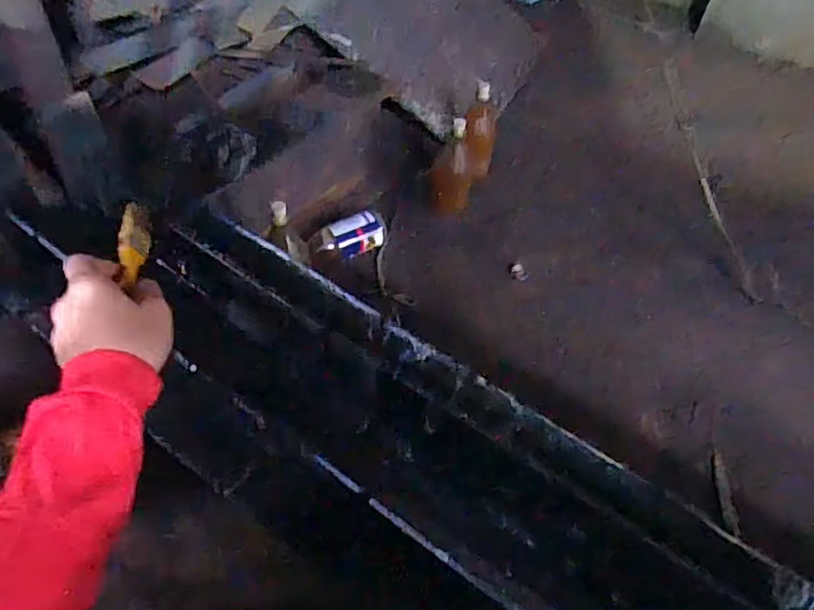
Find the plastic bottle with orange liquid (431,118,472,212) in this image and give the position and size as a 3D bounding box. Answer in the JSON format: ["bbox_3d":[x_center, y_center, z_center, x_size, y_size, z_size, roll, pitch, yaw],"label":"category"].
[{"bbox_3d":[0.079,-0.242,1.063,0.069,0.150,0.055,7,48,2],"label":"plastic bottle with orange liquid"}]

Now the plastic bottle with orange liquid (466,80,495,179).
[{"bbox_3d":[0.133,-0.310,1.108,0.059,0.161,0.052,-3,22,-7],"label":"plastic bottle with orange liquid"}]

